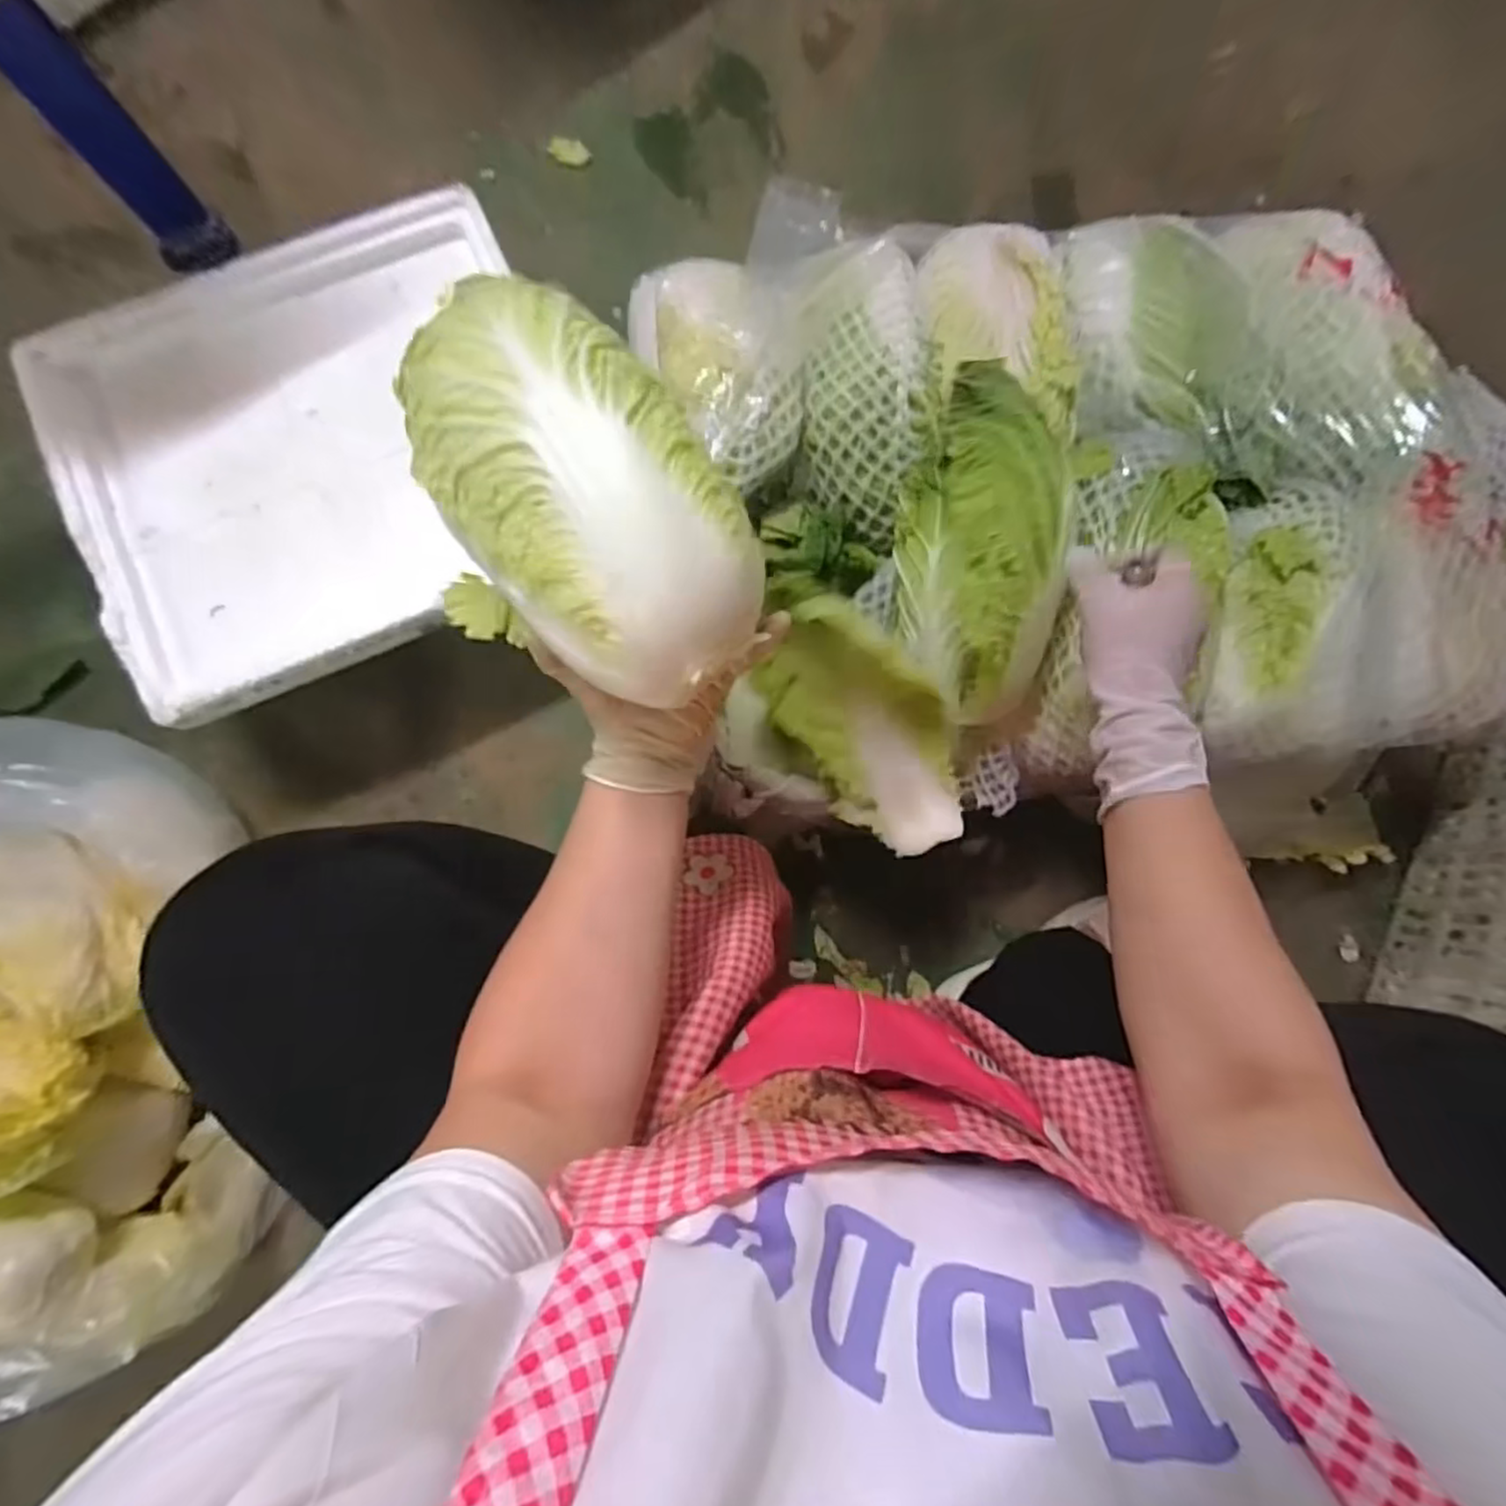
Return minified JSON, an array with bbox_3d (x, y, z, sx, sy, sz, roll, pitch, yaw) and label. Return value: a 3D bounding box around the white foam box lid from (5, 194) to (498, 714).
[{"bbox_3d":[-0.419,-0.293,0.687,0.461,0.044,0.413,-24,86,-5],"label":"white foam box lid"}]

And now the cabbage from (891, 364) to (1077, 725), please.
[{"bbox_3d":[0.171,-0.154,0.538,0.088,0.136,0.241,-5,84,-3],"label":"cabbage"}]

